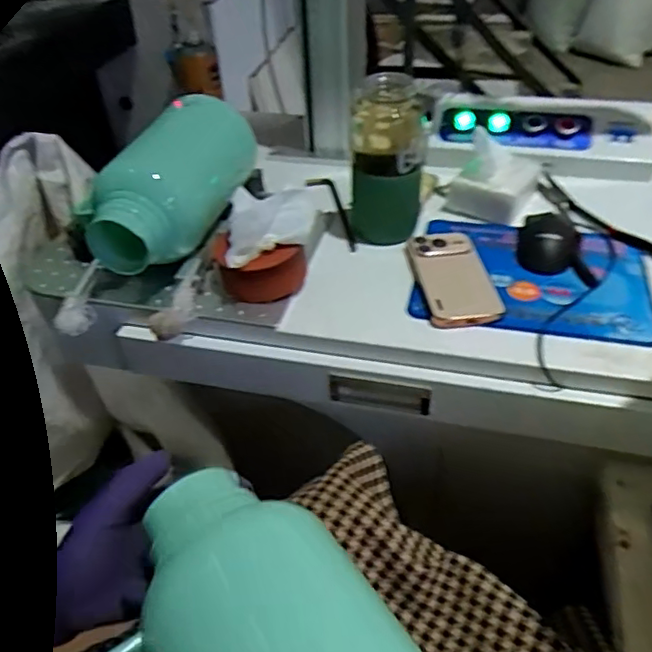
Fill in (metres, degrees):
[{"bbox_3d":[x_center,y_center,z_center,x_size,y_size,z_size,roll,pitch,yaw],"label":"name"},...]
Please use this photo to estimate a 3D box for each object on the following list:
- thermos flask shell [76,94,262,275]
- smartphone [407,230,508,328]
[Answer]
[{"bbox_3d":[-0.179,-0.176,0.734,0.124,0.110,0.266,4,41,9],"label":"thermos flask shell"},{"bbox_3d":[0.144,-0.057,0.694,0.078,0.013,0.152,-10,43,0],"label":"smartphone"}]

